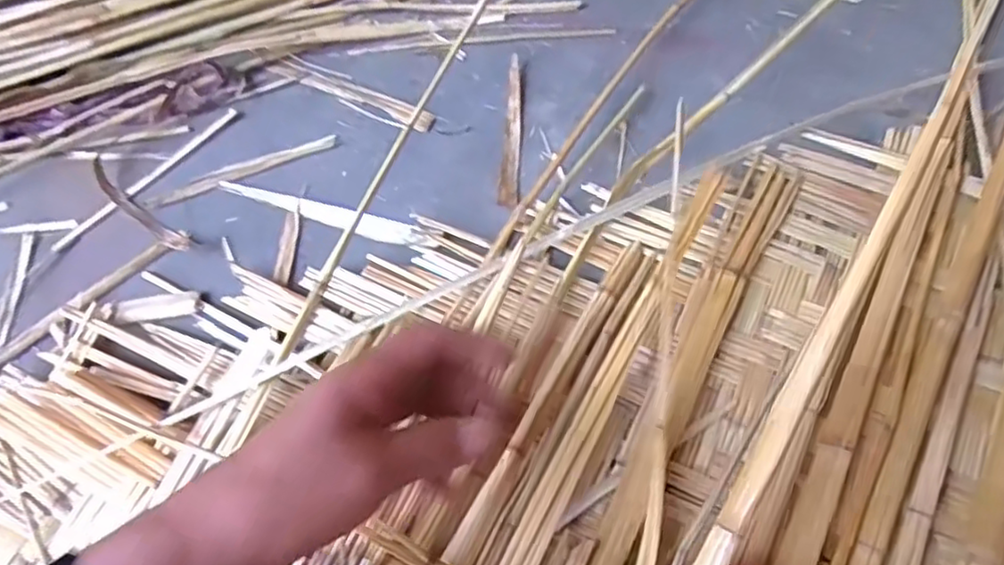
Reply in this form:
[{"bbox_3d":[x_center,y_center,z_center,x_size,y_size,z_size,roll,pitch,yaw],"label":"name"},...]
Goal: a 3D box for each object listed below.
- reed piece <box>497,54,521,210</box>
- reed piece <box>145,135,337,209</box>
[{"bbox_3d":[0.007,-0.124,0.542,0.015,0.005,0.149,1,65,3],"label":"reed piece"},{"bbox_3d":[-0.209,-0.091,0.538,0.153,0.004,0.016,-18,65,-6],"label":"reed piece"}]

